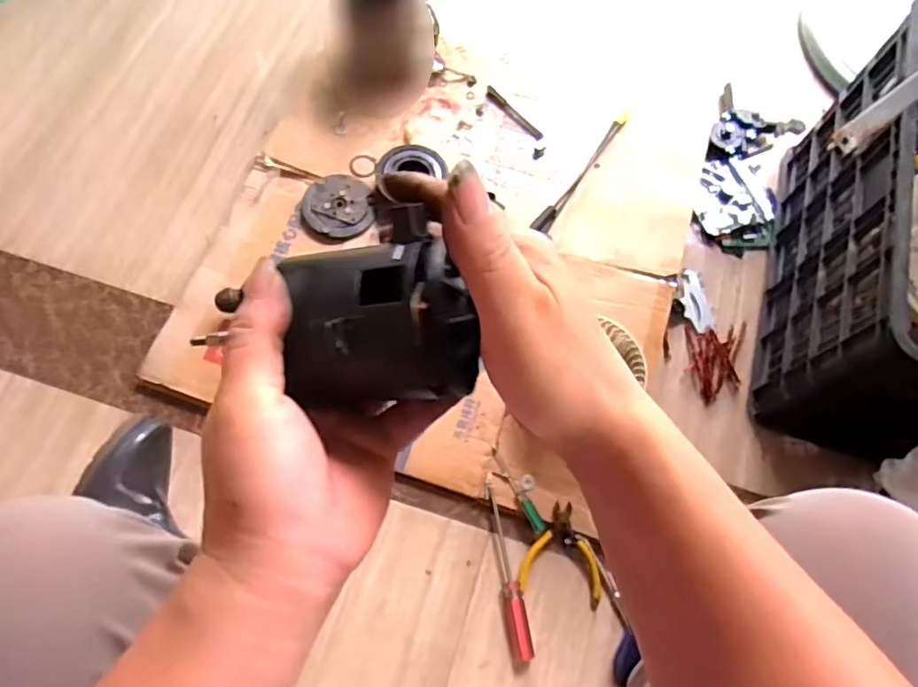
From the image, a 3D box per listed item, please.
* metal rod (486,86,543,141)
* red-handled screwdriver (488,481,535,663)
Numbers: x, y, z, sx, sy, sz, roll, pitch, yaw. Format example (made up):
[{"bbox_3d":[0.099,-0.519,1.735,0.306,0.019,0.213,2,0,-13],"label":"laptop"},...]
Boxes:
[{"bbox_3d":[0.086,-0.366,0.964,0.019,0.009,0.123,-38,77,-16],"label":"metal rod"},{"bbox_3d":[0.058,0.267,0.715,0.025,0.020,0.196,-8,71,-7],"label":"red-handled screwdriver"}]

